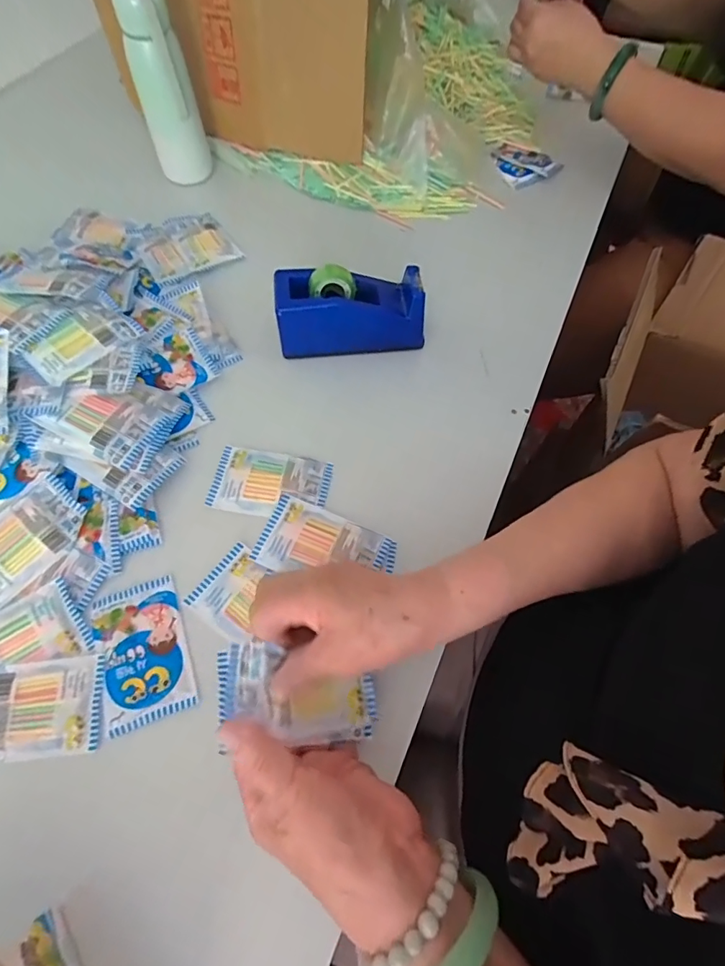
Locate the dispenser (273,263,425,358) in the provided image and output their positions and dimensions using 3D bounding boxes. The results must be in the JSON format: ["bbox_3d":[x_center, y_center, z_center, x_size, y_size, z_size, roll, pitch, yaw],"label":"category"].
[{"bbox_3d":[-0.013,-0.174,0.473,0.144,0.074,0.063,-5,63,-5],"label":"dispenser"}]

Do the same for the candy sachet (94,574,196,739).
[{"bbox_3d":[-0.168,0.127,0.354,0.064,0.004,0.102,-19,65,-11],"label":"candy sachet"}]

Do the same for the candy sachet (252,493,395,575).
[{"bbox_3d":[-0.032,0.055,0.392,0.109,0.011,0.062,22,64,9],"label":"candy sachet"}]

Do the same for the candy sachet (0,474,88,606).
[{"bbox_3d":[-0.277,0.048,0.378,0.062,0.013,0.101,41,69,17],"label":"candy sachet"}]

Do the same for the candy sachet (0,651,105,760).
[{"bbox_3d":[-0.242,0.163,0.336,0.101,0.007,0.062,-5,63,-5],"label":"candy sachet"}]

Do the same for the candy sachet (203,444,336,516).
[{"bbox_3d":[-0.083,0.000,0.422,0.101,0.009,0.063,11,63,4],"label":"candy sachet"}]

